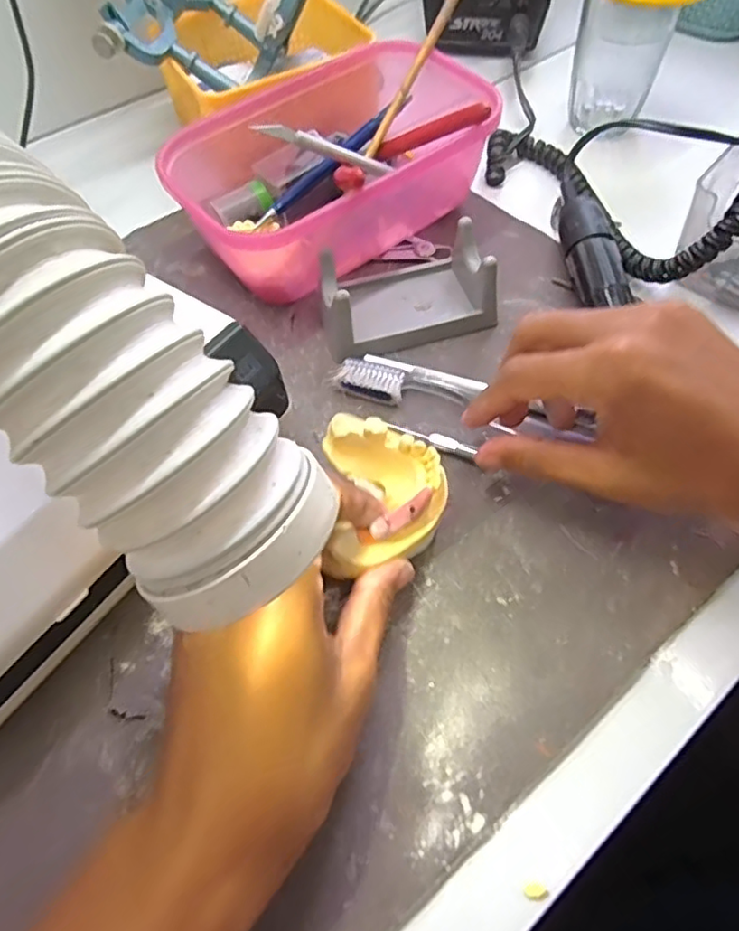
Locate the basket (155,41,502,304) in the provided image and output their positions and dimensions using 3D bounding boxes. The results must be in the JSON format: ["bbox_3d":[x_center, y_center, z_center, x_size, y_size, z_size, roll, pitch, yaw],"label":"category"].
[{"bbox_3d":[-0.028,-0.186,0.376,0.192,0.069,0.142,-33,63,-18],"label":"basket"}]

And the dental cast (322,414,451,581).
[{"bbox_3d":[0.007,0.011,0.260,0.051,0.024,0.072,-4,58,0],"label":"dental cast"}]

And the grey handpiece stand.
[{"bbox_3d":[0.020,-0.099,0.339,0.093,0.040,0.052,-16,59,-8],"label":"grey handpiece stand"}]

